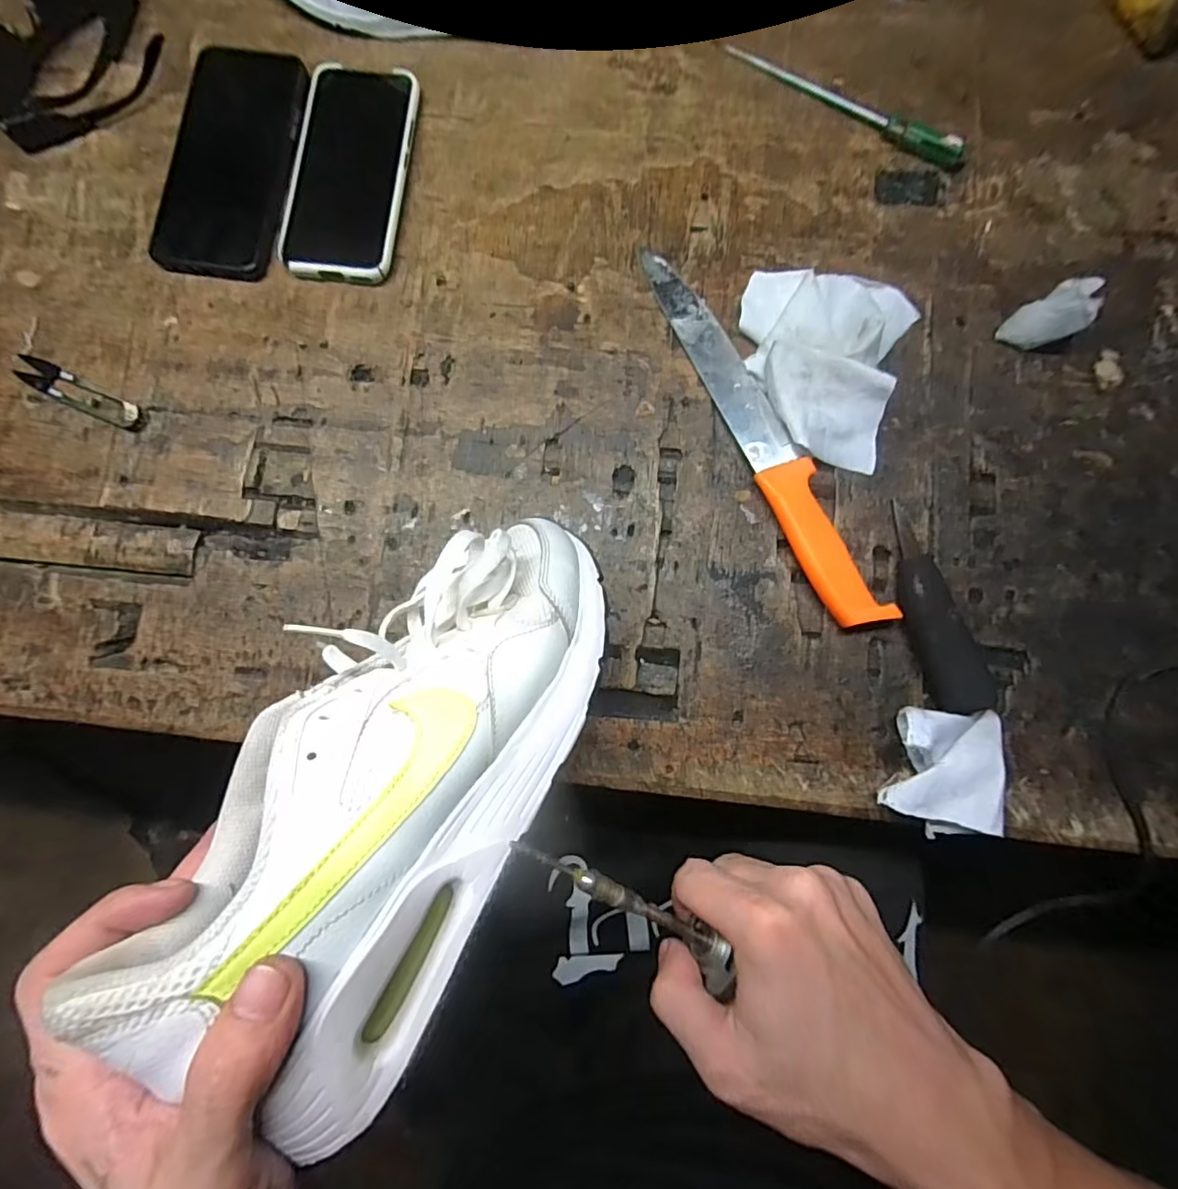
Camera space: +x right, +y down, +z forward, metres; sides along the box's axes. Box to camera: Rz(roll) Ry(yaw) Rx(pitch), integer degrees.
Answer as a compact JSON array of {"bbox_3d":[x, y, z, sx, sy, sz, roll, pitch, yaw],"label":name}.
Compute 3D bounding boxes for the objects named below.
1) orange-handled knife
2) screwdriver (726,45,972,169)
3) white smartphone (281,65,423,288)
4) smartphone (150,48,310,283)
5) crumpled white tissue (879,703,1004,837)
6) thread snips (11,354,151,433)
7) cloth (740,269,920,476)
[{"bbox_3d":[0.111,-0.108,0.350,0.032,0.015,0.282,-25,82,-1],"label":"orange-handled knife"},{"bbox_3d":[0.180,-0.349,0.375,0.184,0.018,0.015,33,85,6],"label":"screwdriver"},{"bbox_3d":[-0.169,-0.300,0.383,0.077,0.012,0.163,7,83,3],"label":"white smartphone"},{"bbox_3d":[-0.250,-0.307,0.381,0.086,0.016,0.168,8,83,3],"label":"smartphone"},{"bbox_3d":[0.205,0.102,0.309,0.065,0.035,0.069,7,83,3],"label":"crumpled white tissue"},{"bbox_3d":[-0.345,-0.137,0.364,0.100,0.005,0.020,24,84,5],"label":"thread snips"},{"bbox_3d":[0.149,-0.155,0.349,0.108,0.026,0.128,18,83,4],"label":"cloth"}]

